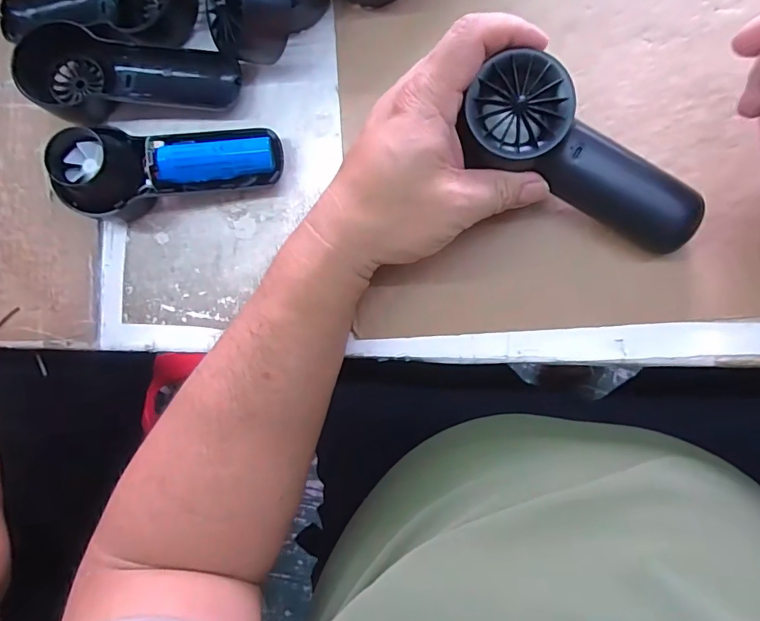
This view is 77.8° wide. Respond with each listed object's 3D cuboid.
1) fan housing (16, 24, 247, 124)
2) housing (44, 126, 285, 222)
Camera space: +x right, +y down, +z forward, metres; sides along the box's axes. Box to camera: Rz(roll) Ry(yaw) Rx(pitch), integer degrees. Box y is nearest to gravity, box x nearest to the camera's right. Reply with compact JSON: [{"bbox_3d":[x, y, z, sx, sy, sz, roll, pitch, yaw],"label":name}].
[{"bbox_3d":[-0.181,-0.160,0.325,0.153,0.032,0.058,9,89,9],"label":"fan housing"},{"bbox_3d":[-0.139,-0.101,0.314,0.141,0.051,0.054,-11,86,8],"label":"housing"}]

